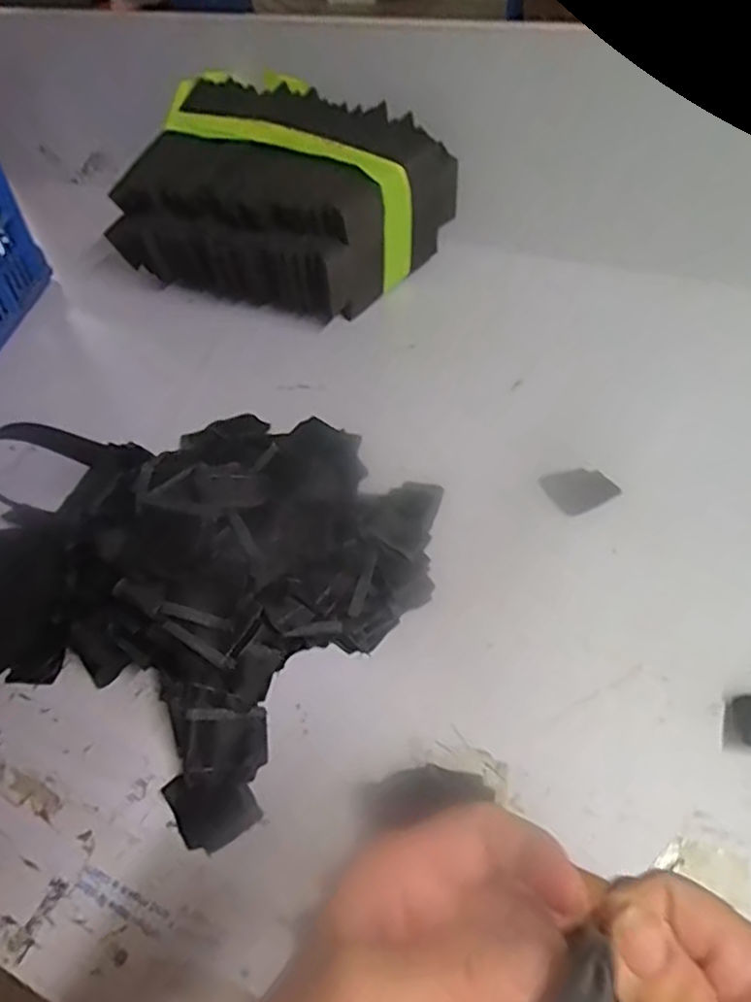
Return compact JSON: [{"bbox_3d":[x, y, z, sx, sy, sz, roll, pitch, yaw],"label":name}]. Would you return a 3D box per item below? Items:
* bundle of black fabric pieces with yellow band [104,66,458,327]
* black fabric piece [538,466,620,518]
[{"bbox_3d":[-0.116,-0.366,0.820,0.344,0.181,0.263,25,55,26],"label":"bundle of black fabric pieces with yellow band"},{"bbox_3d":[0.176,-0.012,0.581,0.054,0.004,0.050,-23,49,-14],"label":"black fabric piece"}]

